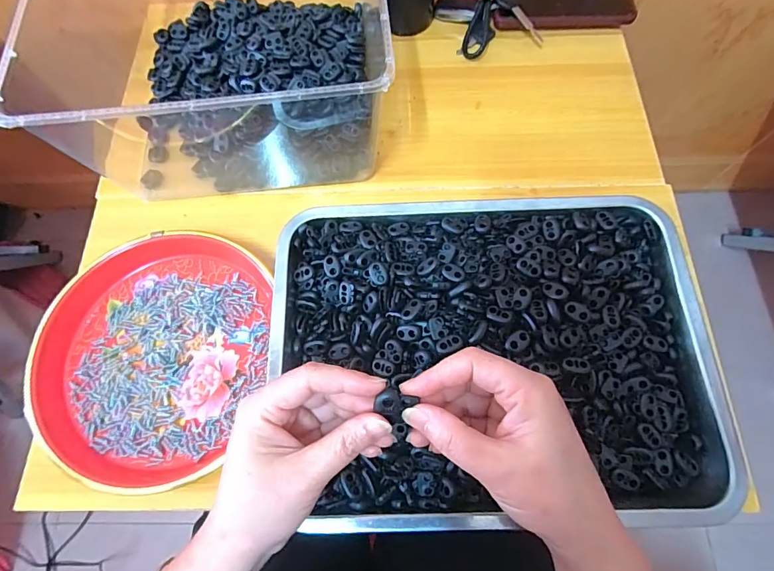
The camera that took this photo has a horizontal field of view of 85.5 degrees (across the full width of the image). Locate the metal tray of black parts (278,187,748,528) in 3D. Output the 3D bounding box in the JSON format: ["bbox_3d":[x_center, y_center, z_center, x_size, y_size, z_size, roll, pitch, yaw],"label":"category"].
[{"bbox_3d":[0.084,0.050,0.356,0.353,0.064,0.269,-2,70,1],"label":"metal tray of black parts"}]

